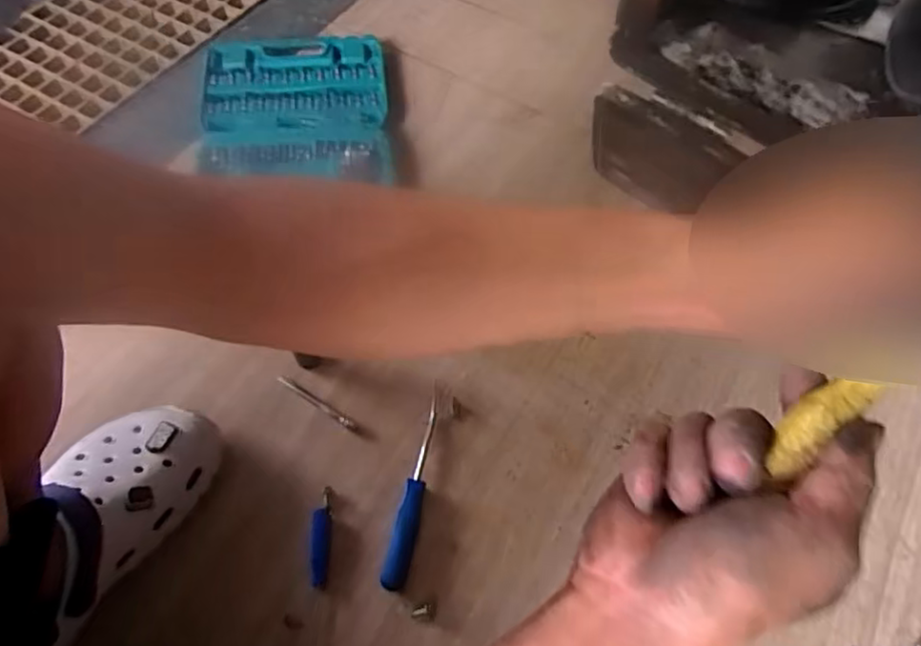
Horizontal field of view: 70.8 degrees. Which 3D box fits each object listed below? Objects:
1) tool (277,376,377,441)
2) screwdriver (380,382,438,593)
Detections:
[{"bbox_3d":[-0.140,0.090,0.675,0.122,0.009,0.011,29,63,16],"label":"tool"},{"bbox_3d":[-0.040,0.153,0.621,0.023,0.026,0.195,11,60,6],"label":"screwdriver"}]

